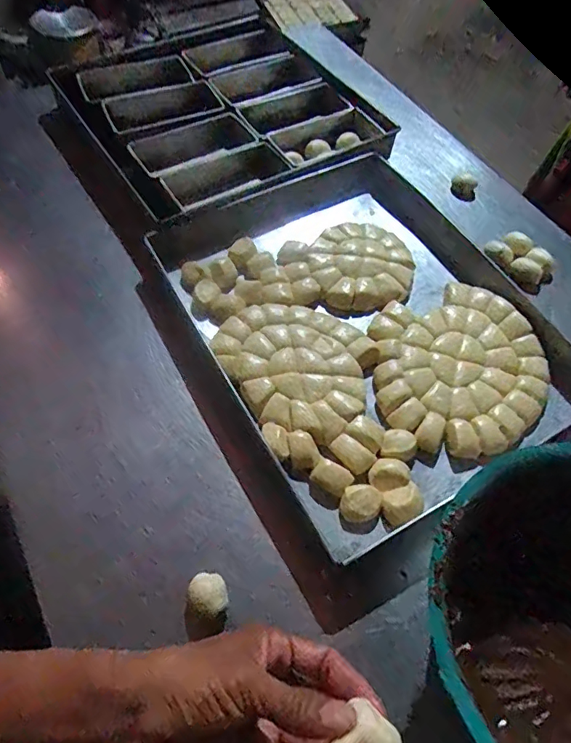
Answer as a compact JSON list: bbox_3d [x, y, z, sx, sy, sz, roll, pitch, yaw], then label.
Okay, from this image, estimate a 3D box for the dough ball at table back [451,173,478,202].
[{"bbox_3d":[0.304,-0.312,0.853,0.045,0.024,0.045,2,59,-3],"label":"dough ball at table back"}]

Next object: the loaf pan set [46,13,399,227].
[{"bbox_3d":[-0.111,-0.463,0.916,0.442,0.085,0.454,-25,64,-18],"label":"loaf pan set"}]

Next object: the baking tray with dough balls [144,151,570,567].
[{"bbox_3d":[0.110,-0.086,0.695,0.425,0.040,0.528,-25,65,-17],"label":"baking tray with dough balls"}]

